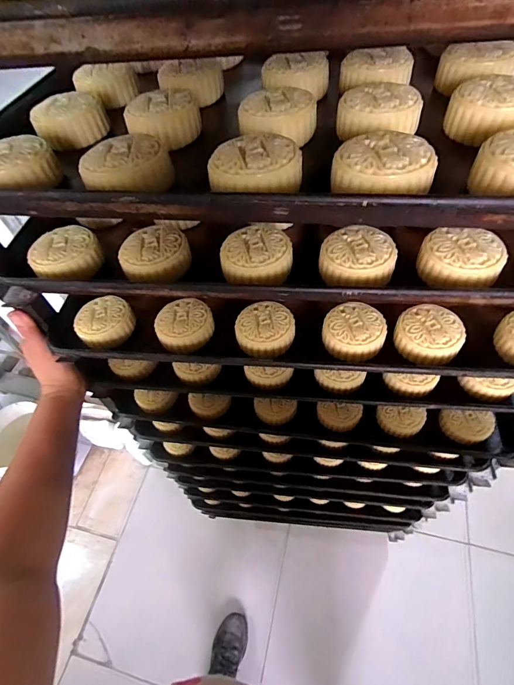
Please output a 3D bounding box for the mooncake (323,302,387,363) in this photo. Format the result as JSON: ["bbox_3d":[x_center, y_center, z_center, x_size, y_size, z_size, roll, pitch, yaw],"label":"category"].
[{"bbox_3d":[0.106,-0.010,0.400,0.064,0.027,0.064,15,60,17],"label":"mooncake"}]

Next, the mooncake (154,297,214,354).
[{"bbox_3d":[-0.086,-0.022,0.426,0.062,0.027,0.061,3,48,-3],"label":"mooncake"}]

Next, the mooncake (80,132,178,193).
[{"bbox_3d":[-0.098,-0.134,0.278,0.062,0.027,0.062,4,48,-3],"label":"mooncake"}]

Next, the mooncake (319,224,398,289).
[{"bbox_3d":[0.091,-0.073,0.329,0.064,0.027,0.058,15,67,13],"label":"mooncake"}]

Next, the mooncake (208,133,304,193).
[{"bbox_3d":[0.000,-0.127,0.261,0.064,0.024,0.064,6,48,-1],"label":"mooncake"}]

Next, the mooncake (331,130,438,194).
[{"bbox_3d":[0.086,-0.116,0.249,0.063,0.026,0.058,25,65,19],"label":"mooncake"}]

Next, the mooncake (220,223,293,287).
[{"bbox_3d":[0.000,-0.082,0.339,0.063,0.026,0.064,0,49,-7],"label":"mooncake"}]

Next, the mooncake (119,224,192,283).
[{"bbox_3d":[-0.098,-0.087,0.353,0.064,0.024,0.064,-9,50,-14],"label":"mooncake"}]

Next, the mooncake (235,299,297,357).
[{"bbox_3d":[0.010,-0.015,0.413,0.065,0.025,0.063,-7,60,2],"label":"mooncake"}]

